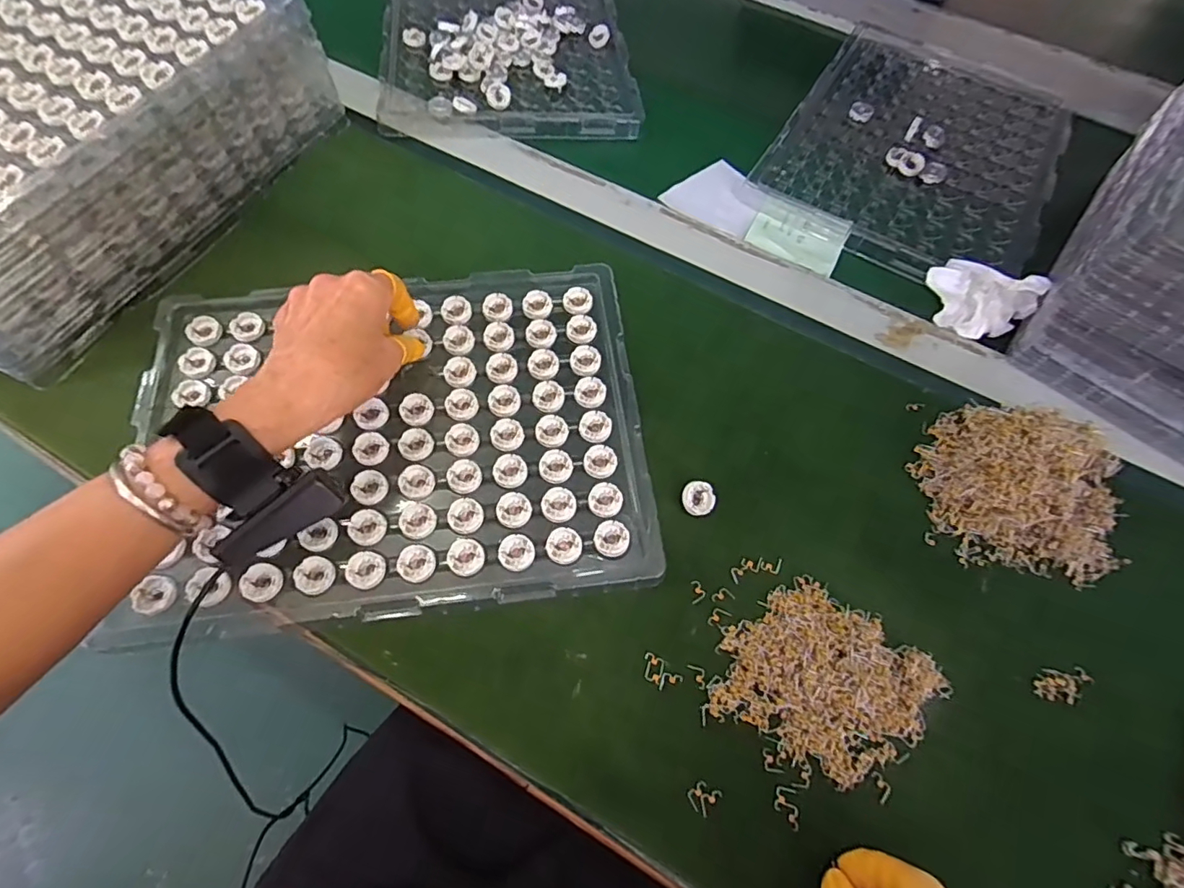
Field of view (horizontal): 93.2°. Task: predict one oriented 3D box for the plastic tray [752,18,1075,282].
[{"bbox_3d":[0.342,-0.311,0.577,0.254,0.015,0.362,30,66,10],"label":"plastic tray"}]

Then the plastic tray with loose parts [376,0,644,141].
[{"bbox_3d":[-0.095,-0.461,0.622,0.251,0.025,0.360,-4,65,-6],"label":"plastic tray with loose parts"}]

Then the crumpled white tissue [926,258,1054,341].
[{"bbox_3d":[0.315,-0.120,0.462,0.079,0.037,0.066,43,69,16],"label":"crumpled white tissue"}]

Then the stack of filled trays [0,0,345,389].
[{"bbox_3d":[-0.424,-0.247,0.440,0.267,0.100,0.344,24,65,8],"label":"stack of filled trays"}]

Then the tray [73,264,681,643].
[{"bbox_3d":[-0.137,-0.009,0.393,0.337,0.017,0.249,-6,65,-7],"label":"tray"}]

